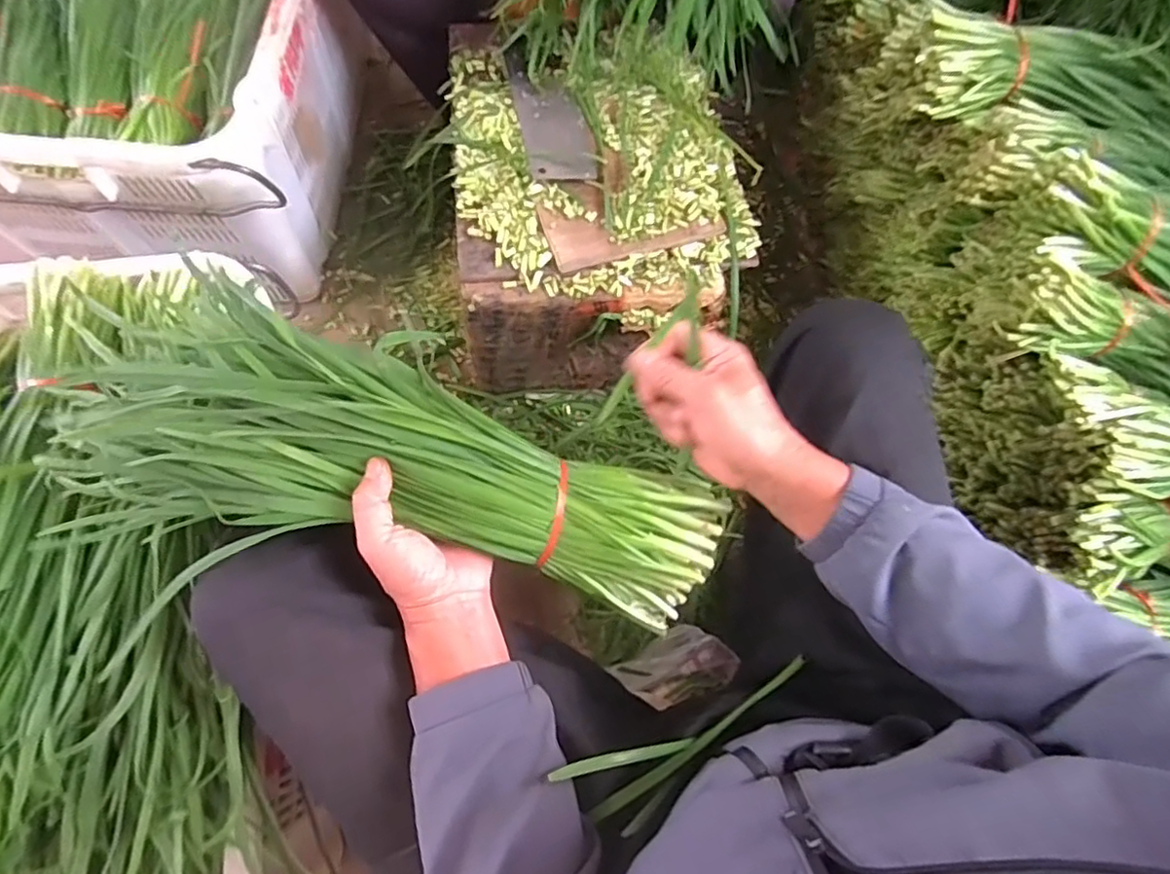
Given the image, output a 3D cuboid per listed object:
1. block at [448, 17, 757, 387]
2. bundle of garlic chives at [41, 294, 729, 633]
[{"bbox_3d":[0.012,-0.303,0.906,0.367,0.266,0.427,-5,71,-5],"label":"block"},{"bbox_3d":[-0.126,0.026,0.449,0.455,0.067,0.146,16,67,-6],"label":"bundle of garlic chives"}]

